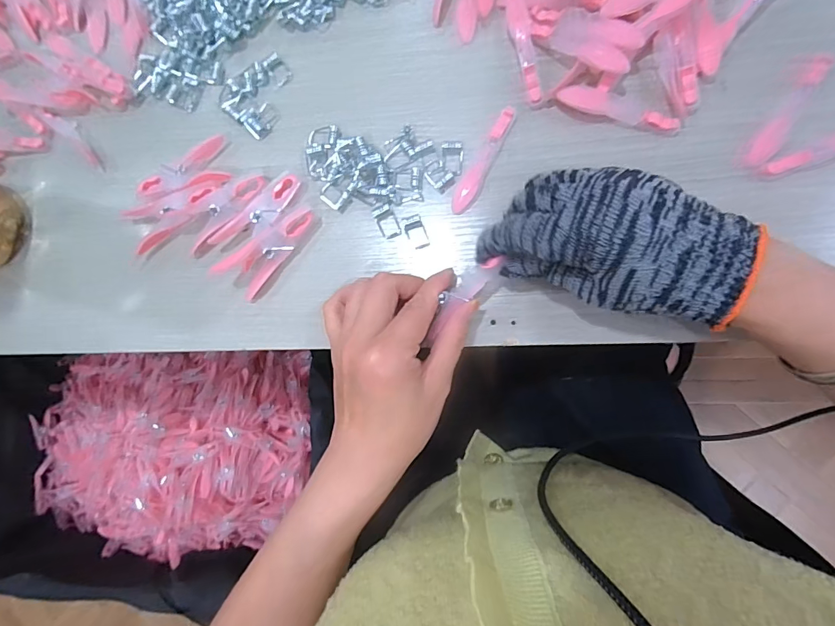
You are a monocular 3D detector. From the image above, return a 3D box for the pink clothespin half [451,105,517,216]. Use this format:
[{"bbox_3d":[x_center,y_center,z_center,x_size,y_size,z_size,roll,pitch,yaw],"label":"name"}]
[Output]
[{"bbox_3d":[0.044,-0.105,0.288,0.014,0.007,0.078,27,90,9],"label":"pink clothespin half"}]

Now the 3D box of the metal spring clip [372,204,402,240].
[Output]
[{"bbox_3d":[-0.022,-0.065,0.296,0.015,0.004,0.024,-24,83,6],"label":"metal spring clip"}]

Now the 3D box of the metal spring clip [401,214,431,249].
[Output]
[{"bbox_3d":[-0.001,-0.057,0.293,0.014,0.004,0.025,-21,85,5],"label":"metal spring clip"}]

